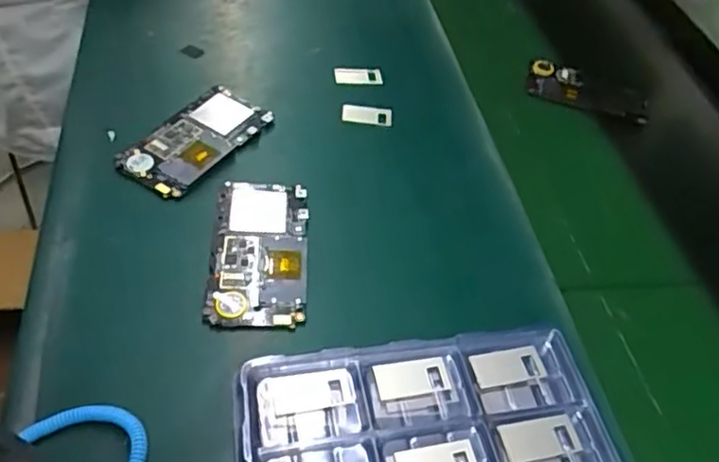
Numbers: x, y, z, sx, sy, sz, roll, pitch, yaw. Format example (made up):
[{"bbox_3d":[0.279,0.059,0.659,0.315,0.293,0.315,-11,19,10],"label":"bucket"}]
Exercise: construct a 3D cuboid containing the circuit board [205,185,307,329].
[{"bbox_3d":[-0.070,0.013,0.443,0.064,0.009,0.123,1,50,-4],"label":"circuit board"}]

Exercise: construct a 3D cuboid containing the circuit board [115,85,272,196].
[{"bbox_3d":[-0.131,-0.075,0.506,0.063,0.009,0.120,30,55,19],"label":"circuit board"}]

